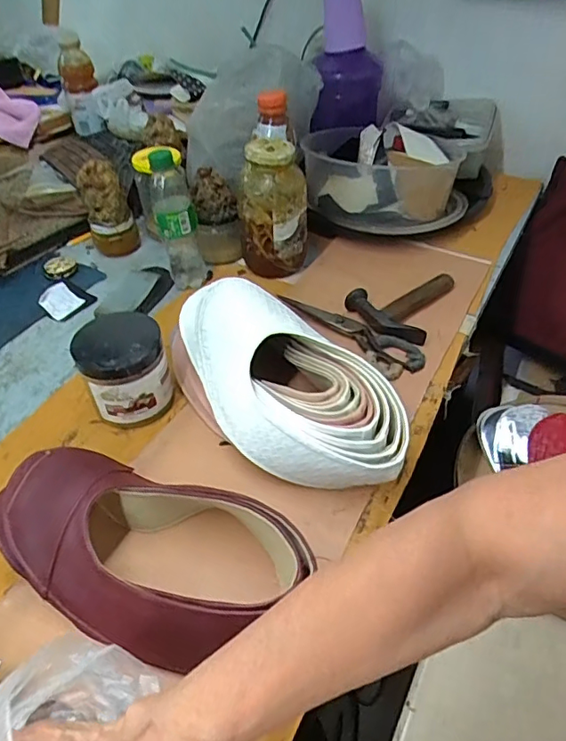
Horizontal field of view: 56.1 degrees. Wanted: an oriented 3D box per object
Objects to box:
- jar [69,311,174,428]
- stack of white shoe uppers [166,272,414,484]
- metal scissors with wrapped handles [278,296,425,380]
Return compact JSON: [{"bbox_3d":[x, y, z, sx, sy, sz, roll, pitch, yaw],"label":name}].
[{"bbox_3d":[-0.171,-0.001,0.578,0.086,0.100,0.088,-2,45,2],"label":"jar"},{"bbox_3d":[0.006,0.011,0.547,0.154,0.109,0.287,-35,53,-27],"label":"stack of white shoe uppers"},{"bbox_3d":[0.088,-0.054,0.672,0.059,0.017,0.197,-36,53,-28],"label":"metal scissors with wrapped handles"}]

